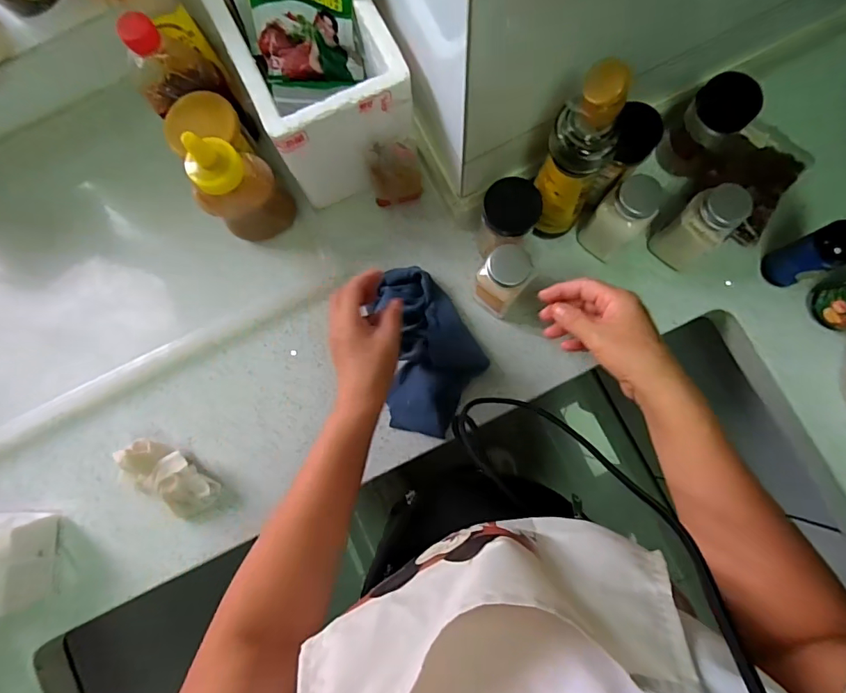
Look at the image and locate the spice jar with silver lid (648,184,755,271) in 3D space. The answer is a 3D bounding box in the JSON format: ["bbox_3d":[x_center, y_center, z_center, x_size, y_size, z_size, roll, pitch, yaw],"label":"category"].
[{"bbox_3d":[0.294,-0.126,0.509,0.045,0.122,0.056,-36,82,-2],"label":"spice jar with silver lid"}]

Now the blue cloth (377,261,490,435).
[{"bbox_3d":[0.010,0.003,0.551,0.112,0.026,0.190,-8,82,2],"label":"blue cloth"}]

